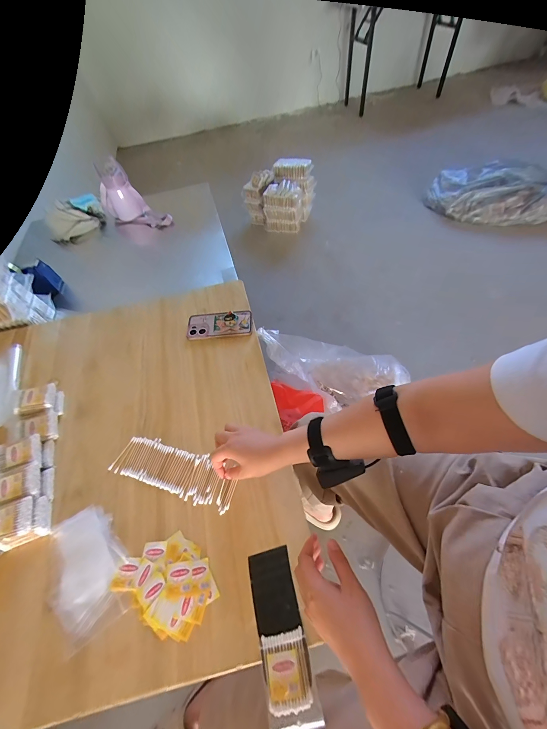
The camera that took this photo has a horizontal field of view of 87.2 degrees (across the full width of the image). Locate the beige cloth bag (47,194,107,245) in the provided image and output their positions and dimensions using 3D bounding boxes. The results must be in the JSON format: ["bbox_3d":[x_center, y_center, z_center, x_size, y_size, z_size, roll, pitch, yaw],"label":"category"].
[{"bbox_3d":[-0.774,-0.573,1.134,0.092,0.106,0.224,28,63,23],"label":"beige cloth bag"}]

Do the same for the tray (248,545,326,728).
[{"bbox_3d":[0.010,0.376,0.406,0.064,0.014,0.191,-13,57,-4],"label":"tray"}]

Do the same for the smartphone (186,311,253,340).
[{"bbox_3d":[-0.135,-0.104,0.717,0.161,0.016,0.078,-2,57,3],"label":"smartphone"}]

